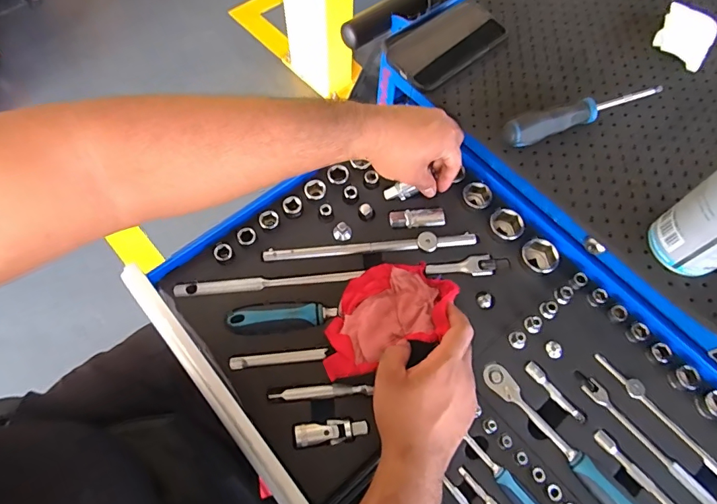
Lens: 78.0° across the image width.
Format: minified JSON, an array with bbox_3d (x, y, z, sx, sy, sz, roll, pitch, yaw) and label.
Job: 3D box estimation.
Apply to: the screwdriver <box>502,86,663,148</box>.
[{"bbox_3d":[0.250,-0.151,0.484,0.202,0.032,0.027,-19,67,-10],"label":"screwdriver"}]

